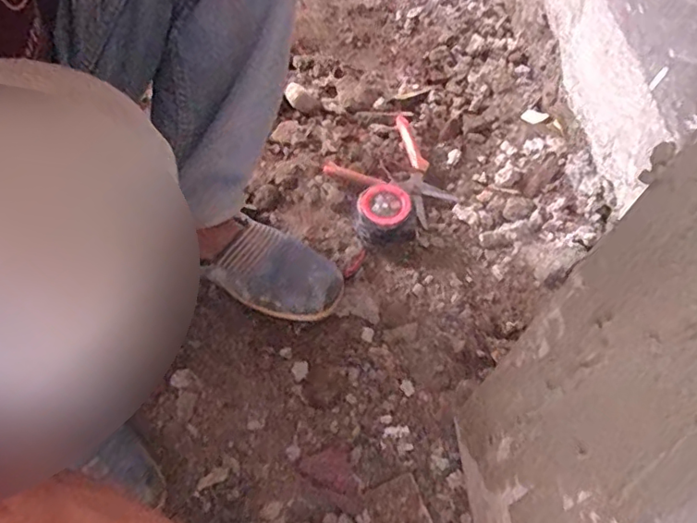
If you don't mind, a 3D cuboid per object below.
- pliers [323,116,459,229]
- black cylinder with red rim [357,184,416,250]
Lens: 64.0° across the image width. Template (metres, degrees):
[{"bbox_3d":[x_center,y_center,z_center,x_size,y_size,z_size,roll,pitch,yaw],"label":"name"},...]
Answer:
[{"bbox_3d":[0.074,-0.120,0.717,0.152,0.035,0.143,-38,61,-23],"label":"pliers"},{"bbox_3d":[0.044,-0.052,0.662,0.069,0.047,0.066,-1,54,2],"label":"black cylinder with red rim"}]

